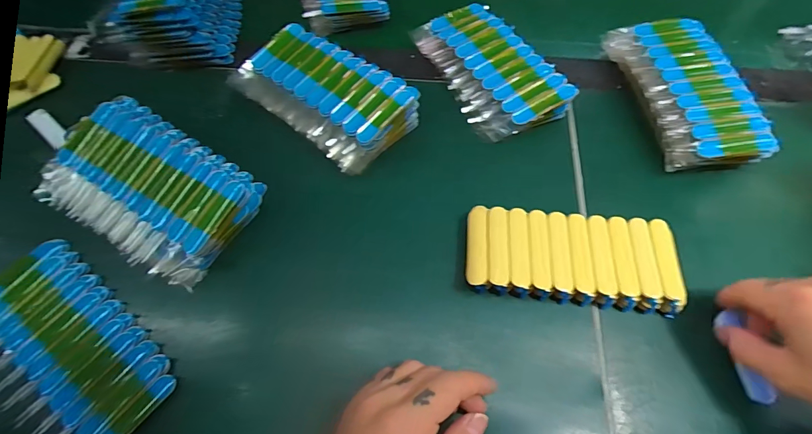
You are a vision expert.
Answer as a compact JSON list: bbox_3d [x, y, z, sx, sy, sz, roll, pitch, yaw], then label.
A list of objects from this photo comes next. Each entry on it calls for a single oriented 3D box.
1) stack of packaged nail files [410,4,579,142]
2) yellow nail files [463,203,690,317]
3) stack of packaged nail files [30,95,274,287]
[{"bbox_3d":[0.079,-0.145,0.387,0.088,0.025,0.156,-27,67,-14],"label":"stack of packaged nail files"},{"bbox_3d":[0.124,0.031,0.307,0.152,0.025,0.066,7,63,3],"label":"yellow nail files"},{"bbox_3d":[-0.205,-0.027,0.320,0.162,0.039,0.105,30,66,13],"label":"stack of packaged nail files"}]

